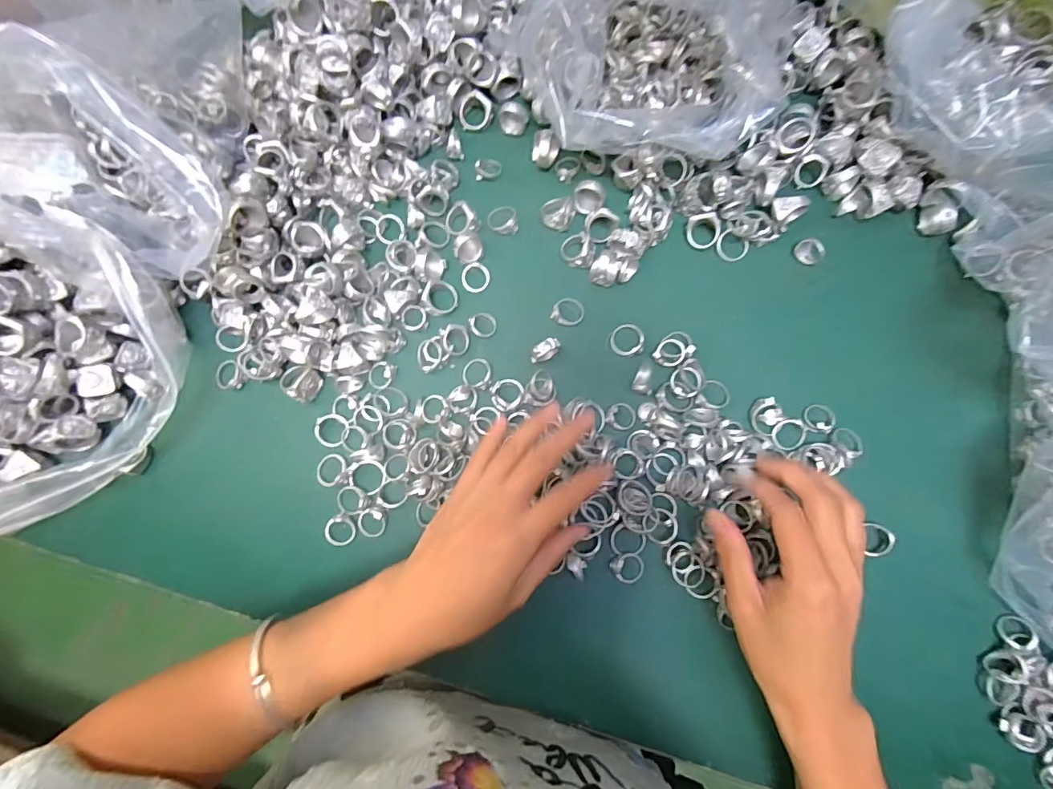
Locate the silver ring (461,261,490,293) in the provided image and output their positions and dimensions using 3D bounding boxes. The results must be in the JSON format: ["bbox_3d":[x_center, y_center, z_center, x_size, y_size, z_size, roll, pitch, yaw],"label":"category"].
[{"bbox_3d":[-0.041,-0.093,0.374,0.022,0.006,0.023,0,82,2],"label":"silver ring"}]

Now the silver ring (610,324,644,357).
[{"bbox_3d":[0.078,-0.042,0.361,0.025,0.004,0.026,-5,70,13],"label":"silver ring"}]

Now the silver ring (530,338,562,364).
[{"bbox_3d":[0.014,-0.033,0.356,0.024,0.025,0.010,-27,82,-2],"label":"silver ring"}]

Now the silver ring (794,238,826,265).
[{"bbox_3d":[0.221,-0.112,0.365,0.011,0.019,0.019,-24,82,-2],"label":"silver ring"}]

